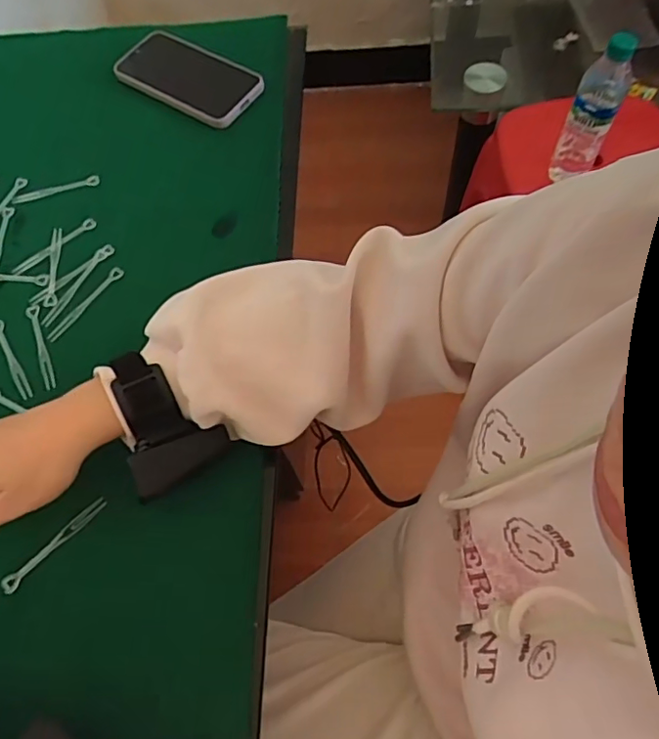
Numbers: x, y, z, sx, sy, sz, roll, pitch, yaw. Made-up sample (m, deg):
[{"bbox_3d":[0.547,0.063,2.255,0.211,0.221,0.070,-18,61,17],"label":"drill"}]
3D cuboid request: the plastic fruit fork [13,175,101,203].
[{"bbox_3d":[-0.270,-0.178,0.570,0.086,0.006,0.009,-15,64,-4],"label":"plastic fruit fork"}]

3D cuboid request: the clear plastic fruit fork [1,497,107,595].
[{"bbox_3d":[-0.198,0.125,0.422,0.009,0.007,0.082,41,73,20],"label":"clear plastic fruit fork"}]

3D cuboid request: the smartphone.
[{"bbox_3d":[-0.150,-0.314,0.616,0.160,0.020,0.082,31,70,17],"label":"smartphone"}]

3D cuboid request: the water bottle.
[{"bbox_3d":[0.367,-0.356,0.806,0.060,0.230,0.057,24,68,14],"label":"water bottle"}]

